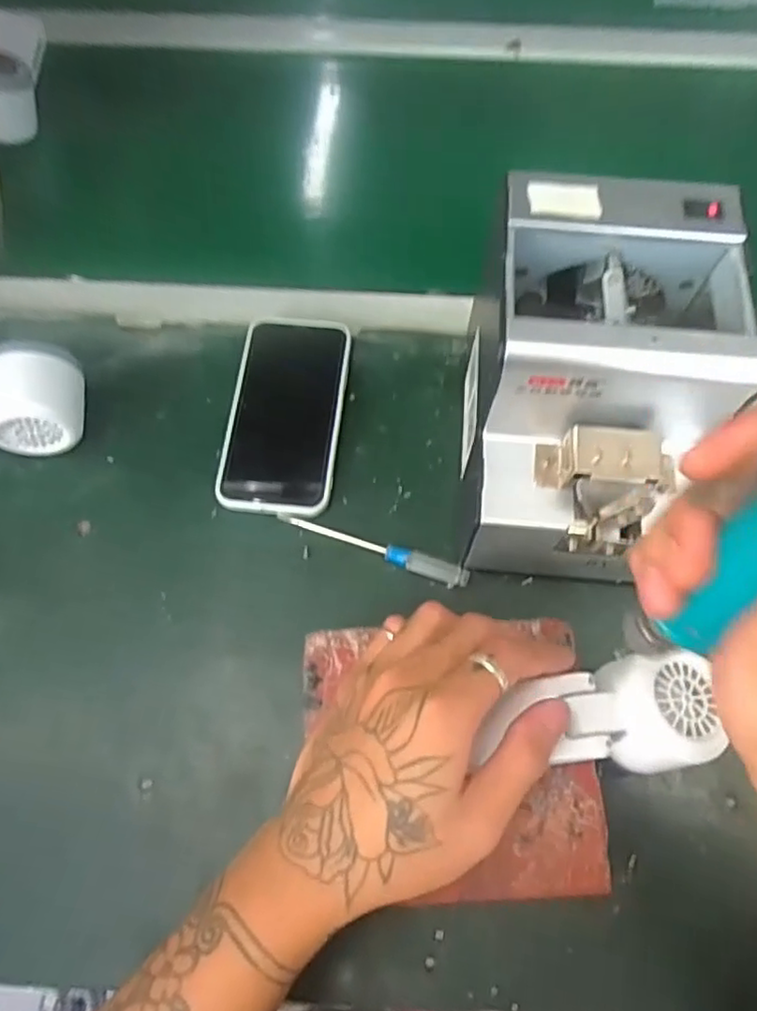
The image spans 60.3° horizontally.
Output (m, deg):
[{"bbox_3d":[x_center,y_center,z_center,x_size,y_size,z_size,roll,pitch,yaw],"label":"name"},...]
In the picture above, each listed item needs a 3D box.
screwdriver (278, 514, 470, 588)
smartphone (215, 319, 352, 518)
[{"bbox_3d":[-0.004,0.025,0.409,0.123,0.012,0.013,19,66,10],"label":"screwdriver"},{"bbox_3d":[-0.062,-0.064,0.447,0.073,0.013,0.148,6,65,3],"label":"smartphone"}]

